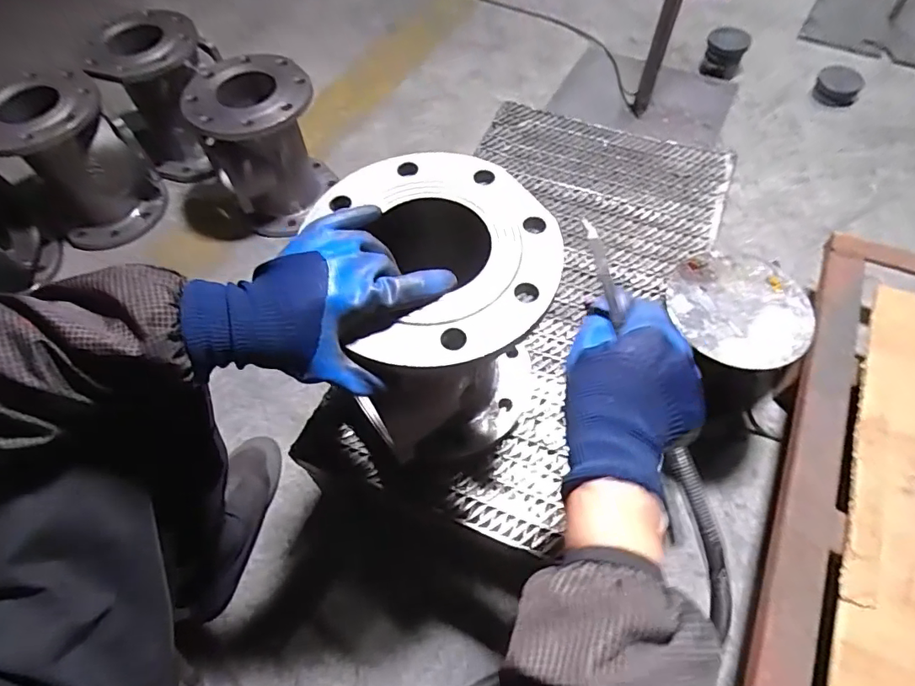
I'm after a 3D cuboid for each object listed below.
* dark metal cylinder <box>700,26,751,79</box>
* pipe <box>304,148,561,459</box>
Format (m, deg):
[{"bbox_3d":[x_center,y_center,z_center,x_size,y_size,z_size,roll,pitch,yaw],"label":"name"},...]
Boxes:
[{"bbox_3d":[0.599,-0.651,1.158,0.086,0.073,0.108,24,63,16],"label":"dark metal cylinder"},{"bbox_3d":[-0.008,-0.017,0.518,0.184,0.249,0.203,-12,60,-4],"label":"pipe"}]

